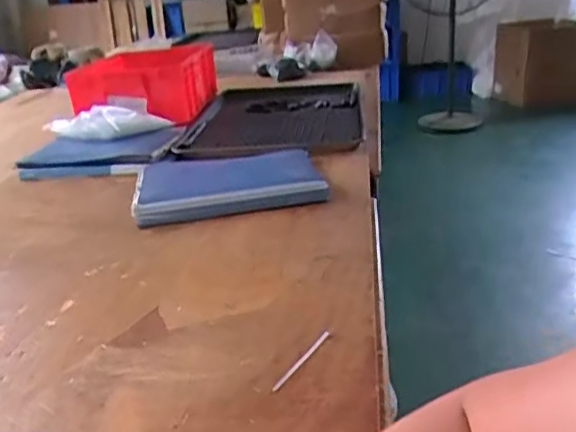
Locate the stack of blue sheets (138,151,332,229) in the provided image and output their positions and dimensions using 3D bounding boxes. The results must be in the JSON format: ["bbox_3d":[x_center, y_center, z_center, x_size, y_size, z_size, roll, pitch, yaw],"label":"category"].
[{"bbox_3d":[-0.101,-0.061,1.031,0.304,0.026,0.243,-6,24,-4],"label":"stack of blue sheets"}]

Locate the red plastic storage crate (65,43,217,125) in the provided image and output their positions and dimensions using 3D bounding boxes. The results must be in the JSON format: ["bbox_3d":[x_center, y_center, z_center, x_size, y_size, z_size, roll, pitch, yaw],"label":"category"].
[{"bbox_3d":[-0.362,-0.359,1.545,0.289,0.163,0.321,-2,24,5],"label":"red plastic storage crate"}]

